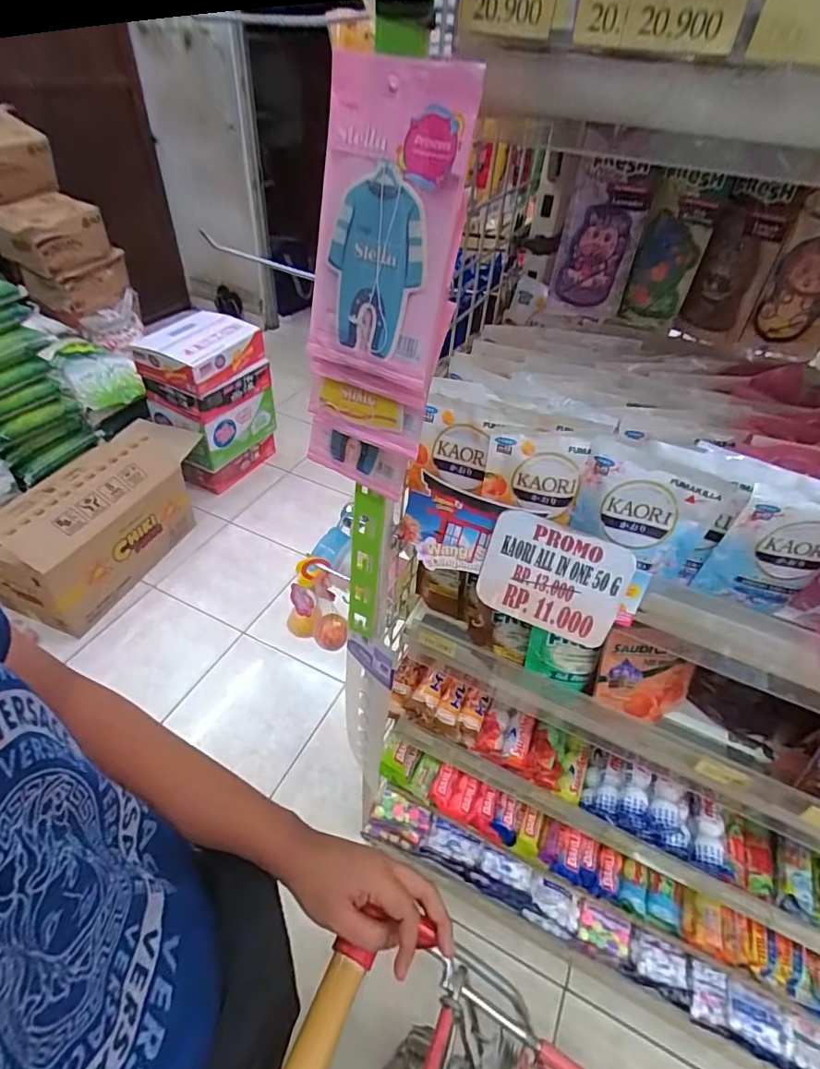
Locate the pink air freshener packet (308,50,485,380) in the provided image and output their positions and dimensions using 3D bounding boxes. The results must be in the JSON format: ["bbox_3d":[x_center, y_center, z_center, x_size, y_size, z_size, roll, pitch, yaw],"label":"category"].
[{"bbox_3d":[-0.016,-0.199,0.336,0.109,0.174,0.025,21,30,20],"label":"pink air freshener packet"}]

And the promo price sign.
[{"bbox_3d":[0.134,0.042,0.493,0.129,0.108,0.007,20,25,19],"label":"promo price sign"}]

